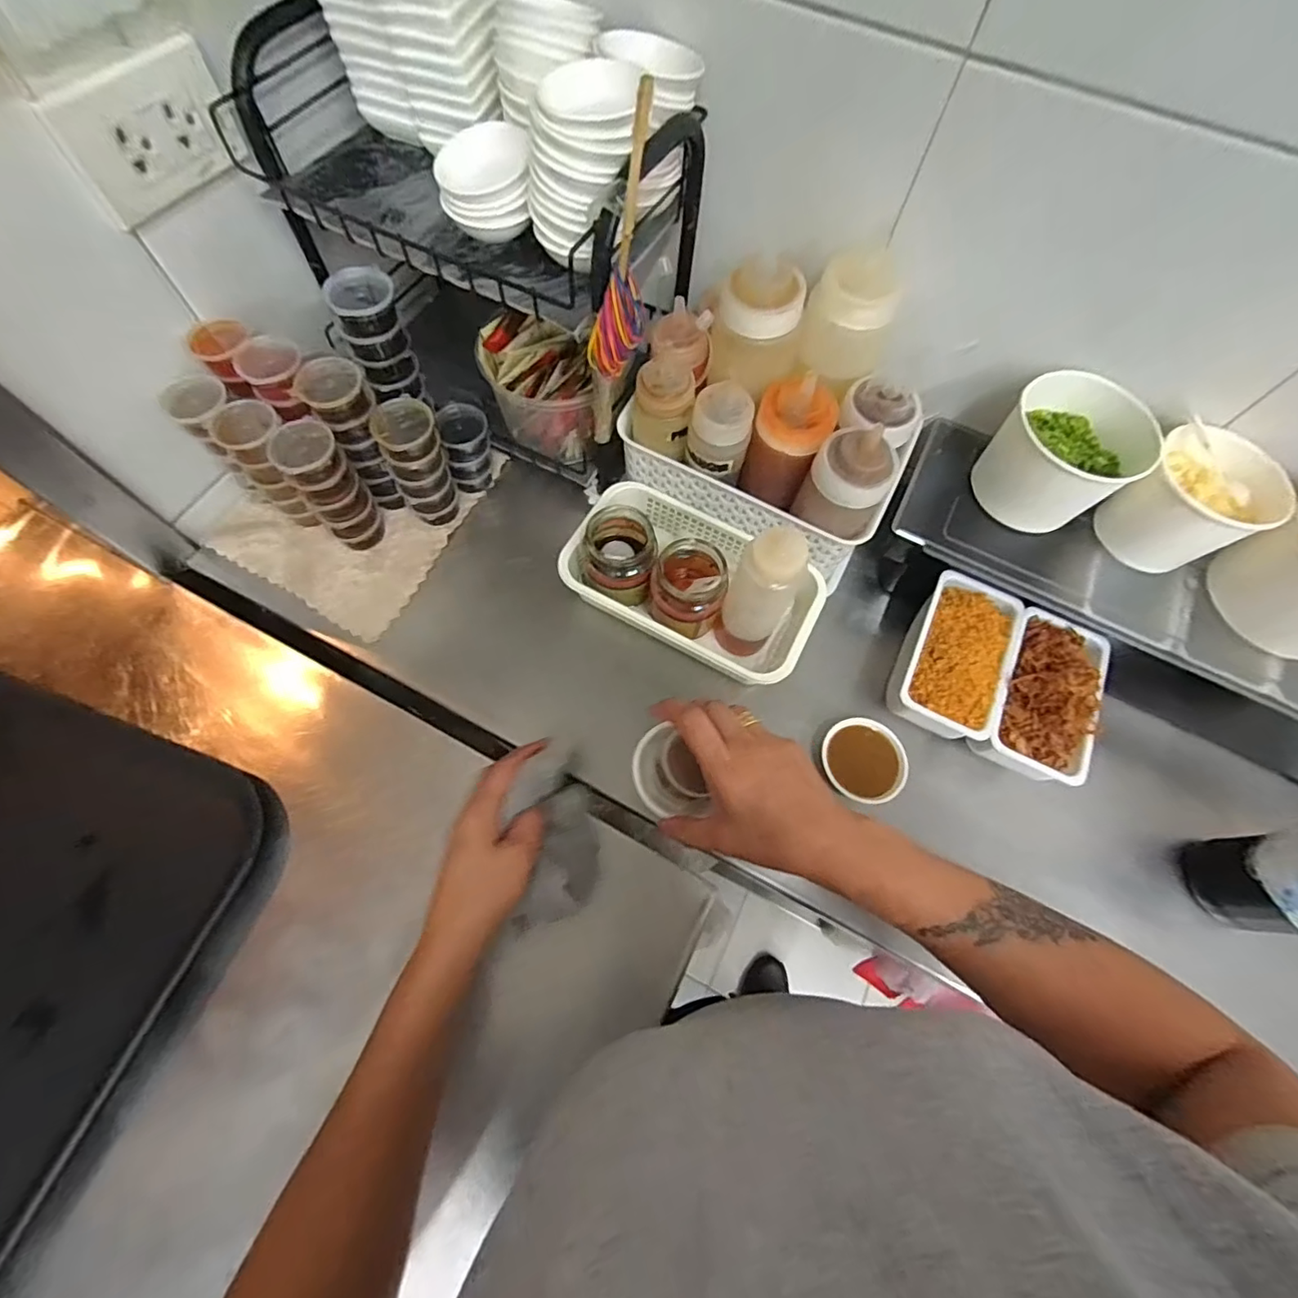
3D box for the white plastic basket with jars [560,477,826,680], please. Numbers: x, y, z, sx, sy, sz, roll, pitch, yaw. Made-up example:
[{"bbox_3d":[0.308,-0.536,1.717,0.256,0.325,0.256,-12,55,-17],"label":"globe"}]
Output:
[{"bbox_3d":[0.045,-0.081,0.477,0.224,0.154,0.127,26,67,8],"label":"white plastic basket with jars"}]

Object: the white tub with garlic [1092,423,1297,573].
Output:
[{"bbox_3d":[0.431,-0.113,0.446,0.079,0.086,0.091,-39,74,-18],"label":"white tub with garlic"}]

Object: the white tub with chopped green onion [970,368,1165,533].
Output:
[{"bbox_3d":[0.346,-0.161,0.469,0.103,0.096,0.085,42,71,14],"label":"white tub with chopped green onion"}]

